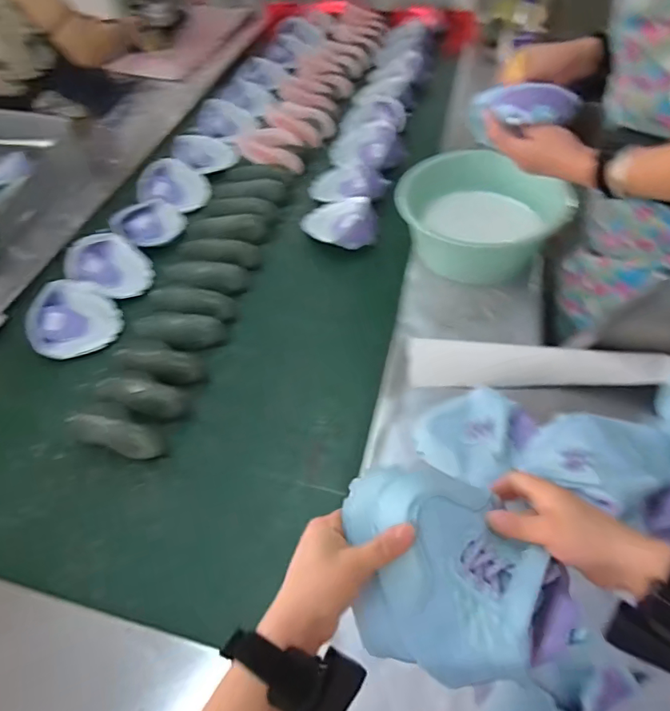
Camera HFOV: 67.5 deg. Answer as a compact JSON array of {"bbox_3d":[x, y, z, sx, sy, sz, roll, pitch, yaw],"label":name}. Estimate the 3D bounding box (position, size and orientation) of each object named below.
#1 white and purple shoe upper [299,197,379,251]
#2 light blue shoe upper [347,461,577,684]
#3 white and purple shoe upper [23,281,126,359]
[{"bbox_3d":[0.007,-0.296,1.092,0.174,0.054,0.110,7,53,10],"label":"white and purple shoe upper"},{"bbox_3d":[0.095,0.158,0.389,0.160,0.044,0.154,-2,52,3],"label":"light blue shoe upper"},{"bbox_3d":[-0.511,-0.077,0.981,0.158,0.039,0.181,-27,55,-16],"label":"white and purple shoe upper"}]

